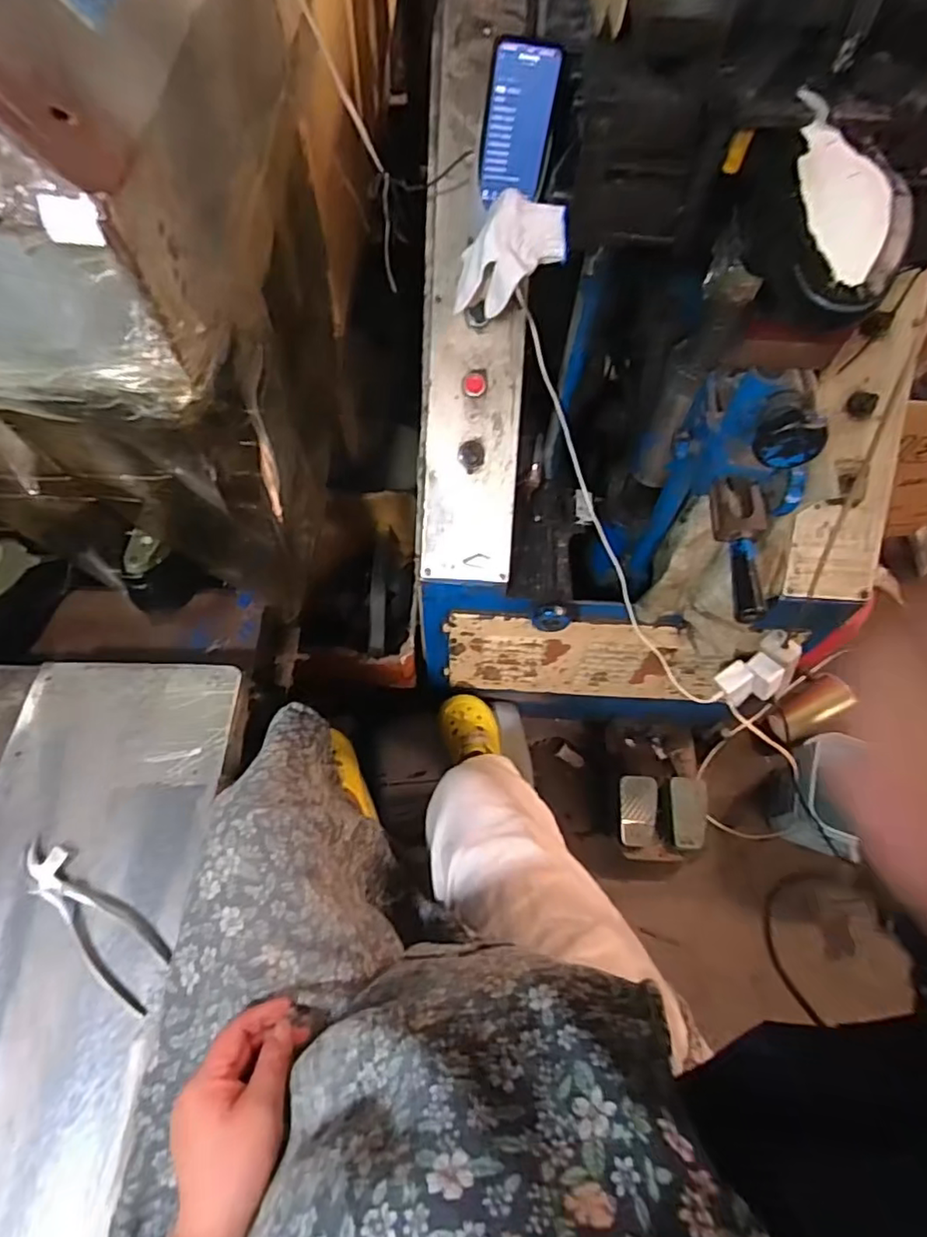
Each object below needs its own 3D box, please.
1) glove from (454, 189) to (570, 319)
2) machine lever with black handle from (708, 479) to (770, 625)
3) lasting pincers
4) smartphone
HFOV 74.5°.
[{"bbox_3d":[0.044,-0.363,0.618,0.110,0.089,0.061,18,63,8],"label":"glove"},{"bbox_3d":[0.262,-0.064,0.570,0.041,0.033,0.148,-1,62,-2],"label":"machine lever with black handle"},{"bbox_3d":[-0.333,0.266,0.552,0.183,0.025,0.052,36,67,16],"label":"lasting pincers"},{"bbox_3d":[0.061,-0.528,0.656,0.077,0.135,0.015,-3,53,-10],"label":"smartphone"}]

